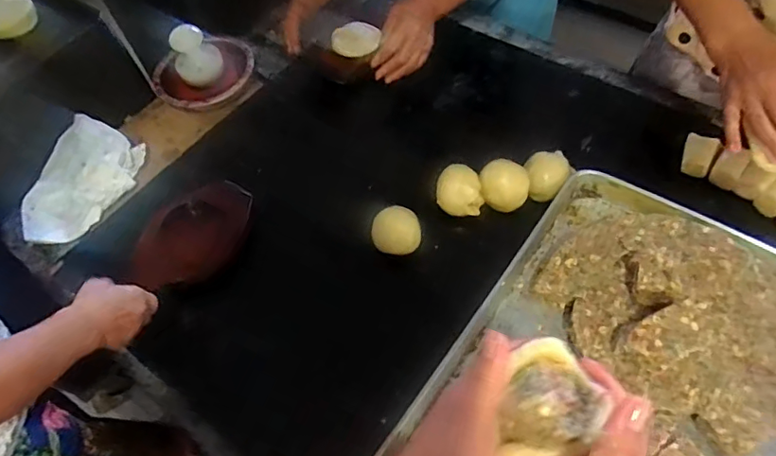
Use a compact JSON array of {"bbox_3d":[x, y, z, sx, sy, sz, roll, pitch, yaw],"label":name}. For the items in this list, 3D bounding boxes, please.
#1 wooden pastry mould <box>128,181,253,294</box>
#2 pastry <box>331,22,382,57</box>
[{"bbox_3d":[-0.297,0.009,0.803,0.109,0.038,0.203,36,67,22],"label":"wooden pastry mould"},{"bbox_3d":[-0.064,-0.372,1.024,0.085,0.015,0.090,9,59,9],"label":"pastry"}]

